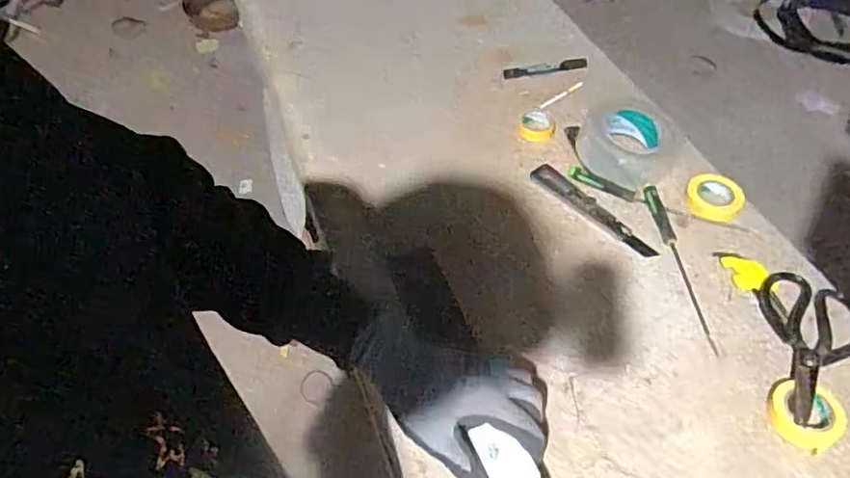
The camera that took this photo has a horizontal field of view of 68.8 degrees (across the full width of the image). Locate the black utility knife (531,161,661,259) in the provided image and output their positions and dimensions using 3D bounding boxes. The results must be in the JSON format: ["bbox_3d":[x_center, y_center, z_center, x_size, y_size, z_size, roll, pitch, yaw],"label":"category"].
[{"bbox_3d":[0.207,-0.037,0.764,0.181,0.023,0.026,37,62,27],"label":"black utility knife"}]

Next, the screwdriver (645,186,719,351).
[{"bbox_3d":[0.289,0.025,0.702,0.016,0.021,0.225,-7,52,-3],"label":"screwdriver"}]

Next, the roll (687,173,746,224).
[{"bbox_3d":[0.359,-0.053,0.766,0.064,0.025,0.062,-1,52,2],"label":"roll"}]

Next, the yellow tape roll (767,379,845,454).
[{"bbox_3d":[0.359,0.164,0.582,0.062,0.017,0.063,-1,52,2],"label":"yellow tape roll"}]

